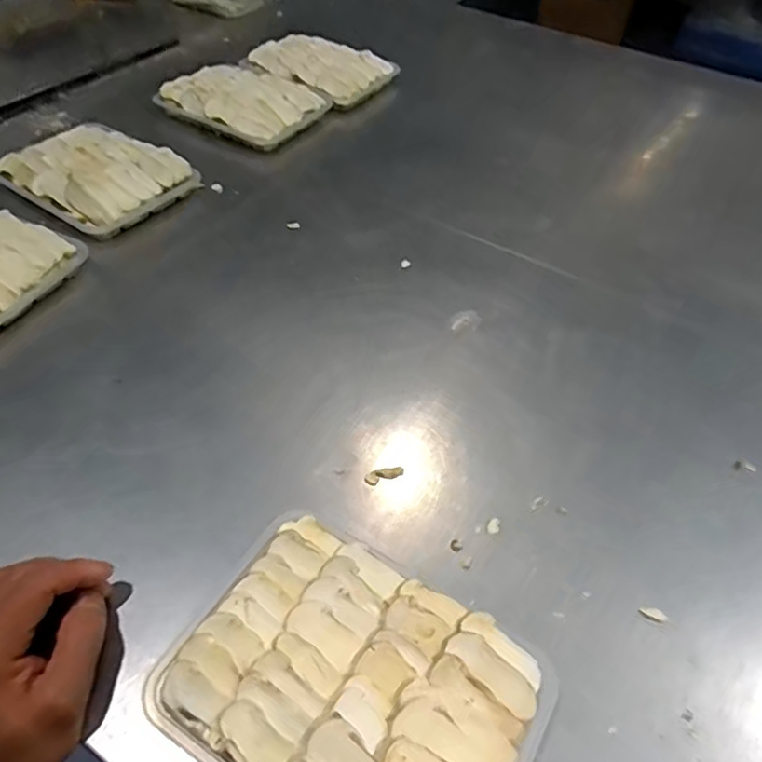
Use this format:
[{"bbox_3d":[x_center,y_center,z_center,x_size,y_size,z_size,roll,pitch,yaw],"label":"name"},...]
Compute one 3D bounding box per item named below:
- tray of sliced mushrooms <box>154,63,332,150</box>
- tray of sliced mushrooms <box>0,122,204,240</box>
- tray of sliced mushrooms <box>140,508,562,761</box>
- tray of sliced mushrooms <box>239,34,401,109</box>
[{"bbox_3d":[-0.164,-0.336,0.749,0.173,0.038,0.129,29,54,22],"label":"tray of sliced mushrooms"},{"bbox_3d":[-0.292,-0.212,0.631,0.177,0.037,0.135,28,53,22],"label":"tray of sliced mushrooms"},{"bbox_3d":[-0.012,0.161,0.319,0.181,0.037,0.130,24,52,19],"label":"tray of sliced mushrooms"},{"bbox_3d":[-0.082,-0.418,0.824,0.173,0.041,0.140,22,51,17],"label":"tray of sliced mushrooms"}]

